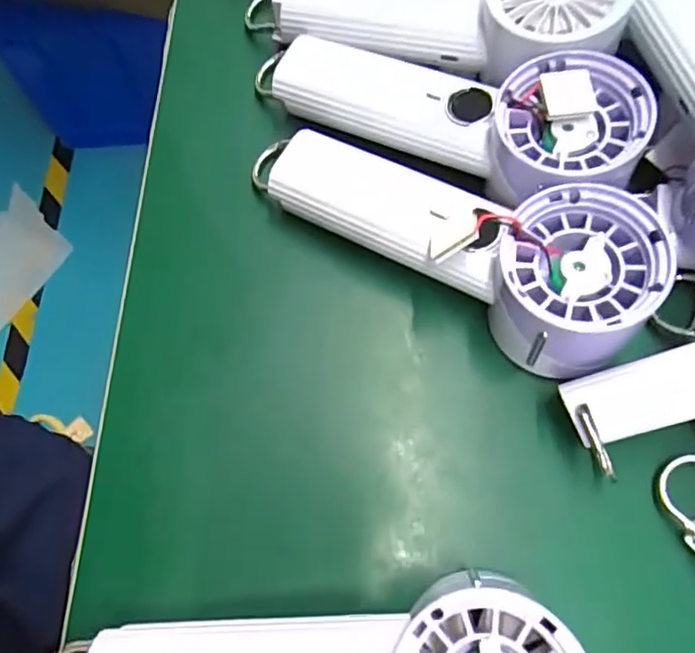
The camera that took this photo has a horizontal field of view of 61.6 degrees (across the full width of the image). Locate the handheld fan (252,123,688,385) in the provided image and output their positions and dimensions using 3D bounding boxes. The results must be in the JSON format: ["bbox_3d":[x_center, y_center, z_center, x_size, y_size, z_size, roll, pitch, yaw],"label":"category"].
[{"bbox_3d":[0.040,-0.048,0.261,0.182,0.062,0.062,31,75,11],"label":"handheld fan"}]

